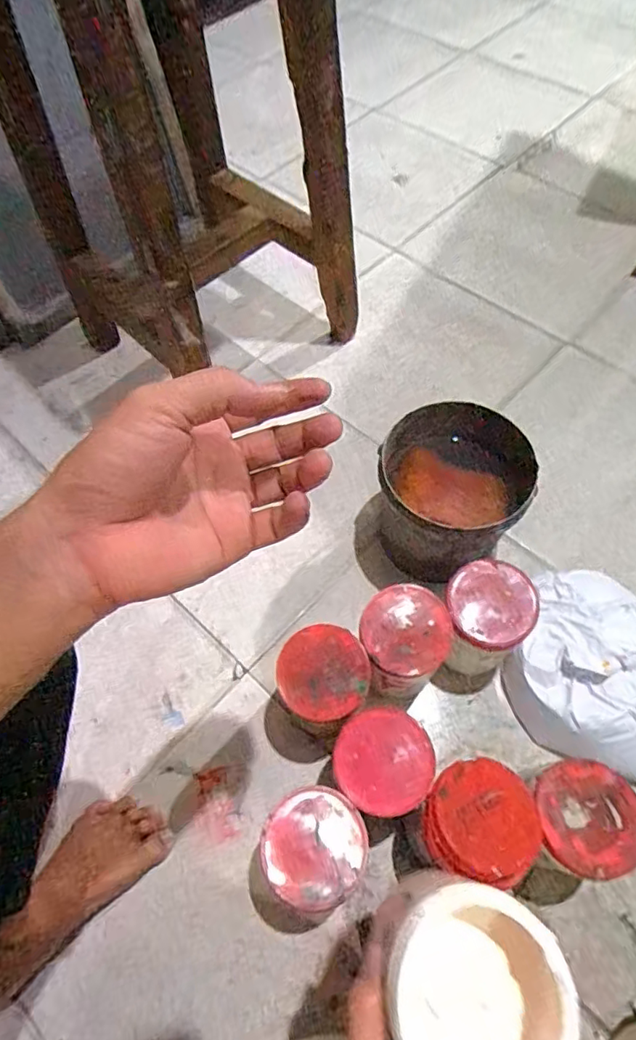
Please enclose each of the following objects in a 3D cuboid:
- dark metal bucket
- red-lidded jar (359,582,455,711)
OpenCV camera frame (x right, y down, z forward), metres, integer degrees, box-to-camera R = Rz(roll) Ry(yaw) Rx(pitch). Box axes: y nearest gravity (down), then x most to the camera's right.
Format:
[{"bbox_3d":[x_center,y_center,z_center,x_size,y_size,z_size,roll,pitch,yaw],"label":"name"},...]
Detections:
[{"bbox_3d":[0.166,-0.021,0.736,0.183,0.192,0.177,-1,61,1],"label":"dark metal bucket"},{"bbox_3d":[0.099,0.154,0.663,0.097,0.160,0.096,-1,61,1],"label":"red-lidded jar"}]

